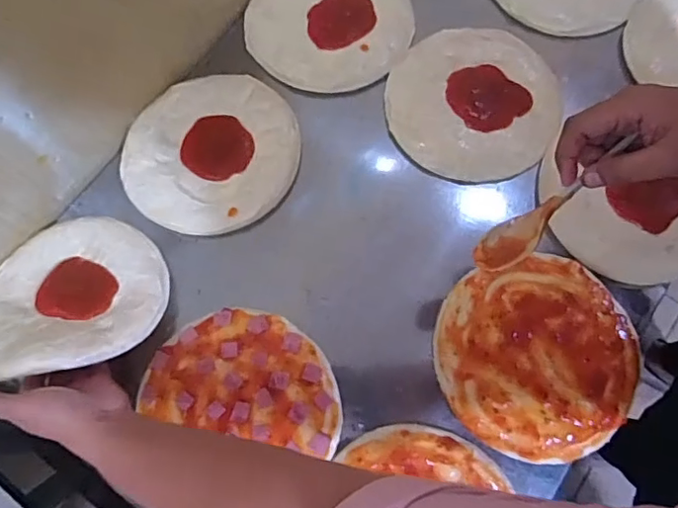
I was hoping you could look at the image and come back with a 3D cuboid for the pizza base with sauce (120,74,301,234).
[{"bbox_3d":[-0.144,-0.118,0.622,0.188,0.006,0.191,0,73,1],"label":"pizza base with sauce"}]

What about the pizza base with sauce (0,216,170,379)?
[{"bbox_3d":[-0.276,0.037,0.555,0.195,0.038,0.185,-14,53,-5],"label":"pizza base with sauce"}]

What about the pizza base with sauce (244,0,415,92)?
[{"bbox_3d":[-0.011,-0.291,0.683,0.197,0.016,0.196,0,73,1],"label":"pizza base with sauce"}]

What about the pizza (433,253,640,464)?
[{"bbox_3d":[0.199,0.102,0.553,0.193,0.021,0.189,-12,73,-3],"label":"pizza"}]

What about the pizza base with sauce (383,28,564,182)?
[{"bbox_3d":[0.155,-0.181,0.636,0.194,0.019,0.192,0,73,1],"label":"pizza base with sauce"}]

